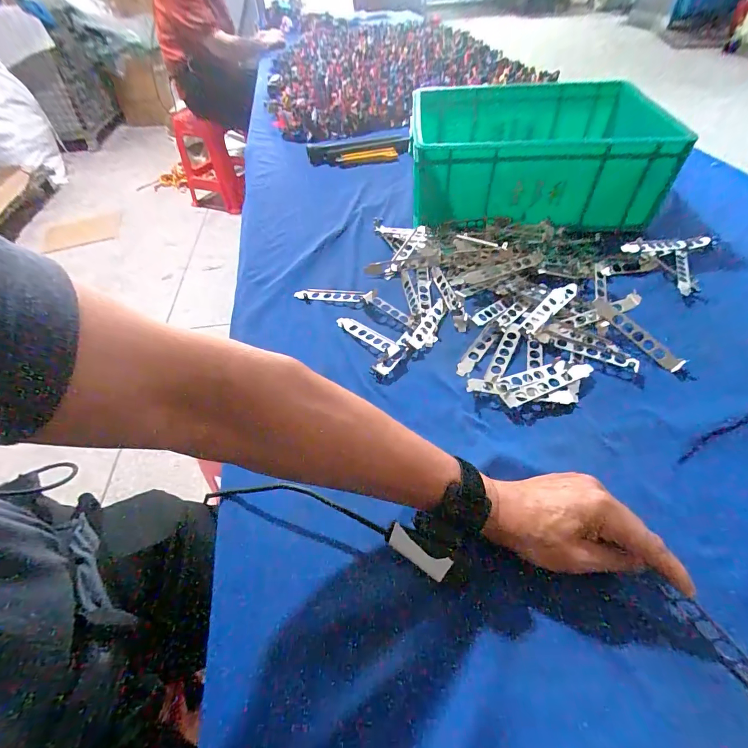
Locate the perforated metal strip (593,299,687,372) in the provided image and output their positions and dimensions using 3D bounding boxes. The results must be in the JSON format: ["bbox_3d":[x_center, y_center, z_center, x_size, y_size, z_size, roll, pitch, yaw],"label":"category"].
[{"bbox_3d":[0.327,-0.052,0.476,0.024,0.010,0.123,-31,67,-22],"label":"perforated metal strip"}]

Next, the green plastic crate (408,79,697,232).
[{"bbox_3d":[0.287,-0.402,0.697,0.425,0.156,0.311,-1,49,2],"label":"green plastic crate"}]

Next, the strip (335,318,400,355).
[{"bbox_3d":[-0.010,-0.054,0.512,0.017,0.018,0.112,-36,56,-25],"label":"strip"}]

